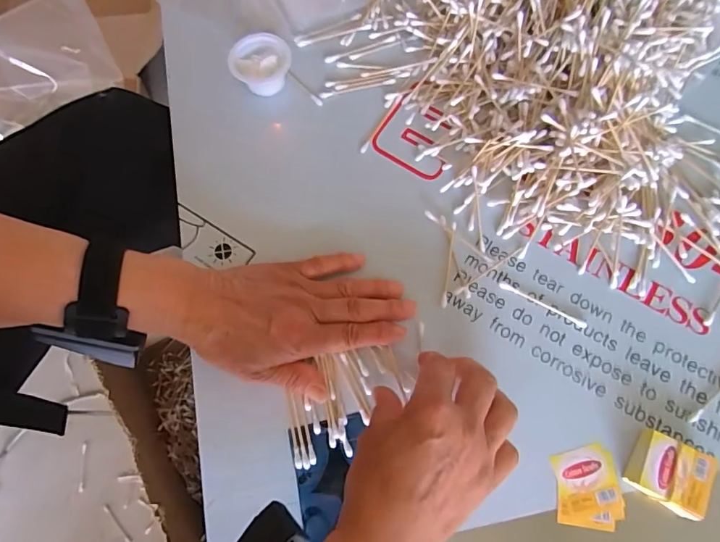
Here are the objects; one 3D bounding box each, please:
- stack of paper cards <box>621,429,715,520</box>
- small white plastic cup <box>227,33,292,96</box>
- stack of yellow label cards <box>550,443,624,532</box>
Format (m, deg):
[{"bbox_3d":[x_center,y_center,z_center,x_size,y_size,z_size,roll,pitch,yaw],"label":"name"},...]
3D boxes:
[{"bbox_3d":[0.212,0.139,0.312,0.047,0.020,0.043,24,75,7],"label":"stack of paper cards"},{"bbox_3d":[-0.090,-0.188,0.415,0.053,0.028,0.045,-10,73,-3],"label":"small white plastic cup"},{"bbox_3d":[0.160,0.153,0.319,0.045,0.004,0.051,-5,73,-1],"label":"stack of yellow label cards"}]

